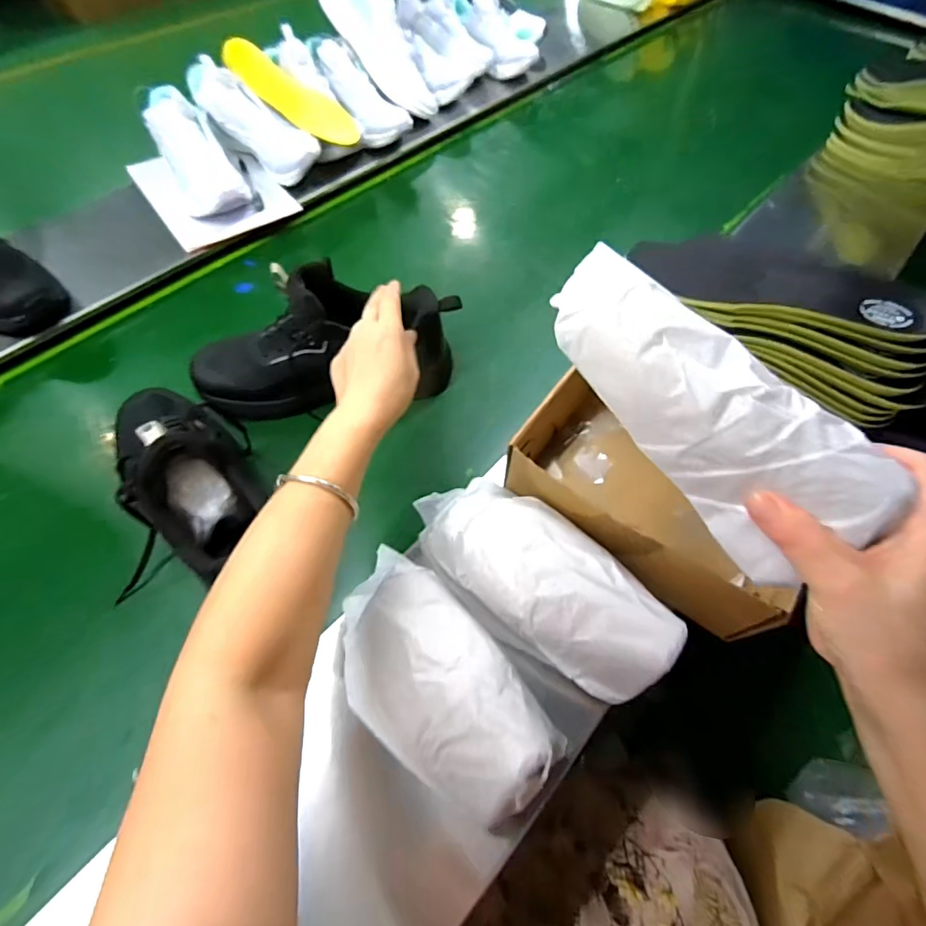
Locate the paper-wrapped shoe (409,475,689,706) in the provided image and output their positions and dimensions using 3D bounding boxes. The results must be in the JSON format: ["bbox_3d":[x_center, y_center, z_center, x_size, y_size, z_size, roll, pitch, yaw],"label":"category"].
[{"bbox_3d":[0.058,0.101,0.437,0.268,0.091,0.101,34,63,31],"label":"paper-wrapped shoe"}]

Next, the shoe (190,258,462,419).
[{"bbox_3d":[-0.164,-0.143,0.582,0.317,0.164,0.113,-10,61,-8],"label":"shoe"}]

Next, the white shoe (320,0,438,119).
[{"bbox_3d":[-0.137,-0.719,0.834,0.088,0.250,0.081,-9,48,44],"label":"white shoe"}]

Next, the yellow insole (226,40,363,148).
[{"bbox_3d":[-0.281,-0.600,0.790,0.234,0.024,0.074,32,61,-11],"label":"yellow insole"}]

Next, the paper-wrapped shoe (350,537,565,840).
[{"bbox_3d":[-0.031,0.168,0.387,0.114,0.098,0.216,-35,67,-20],"label":"paper-wrapped shoe"}]

